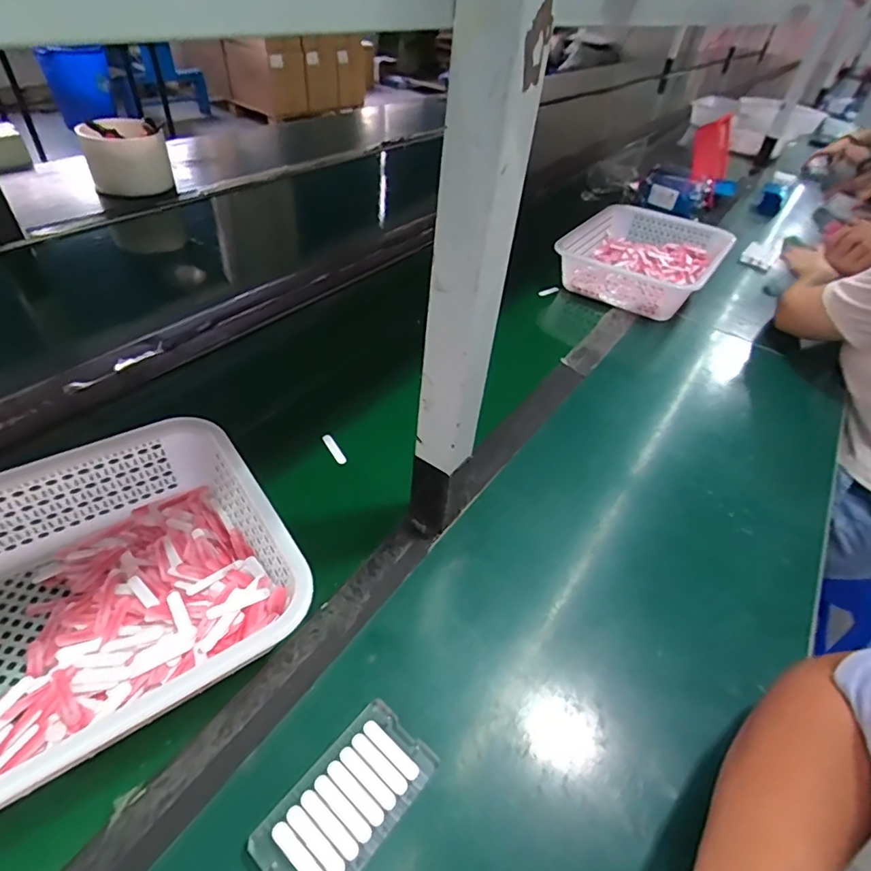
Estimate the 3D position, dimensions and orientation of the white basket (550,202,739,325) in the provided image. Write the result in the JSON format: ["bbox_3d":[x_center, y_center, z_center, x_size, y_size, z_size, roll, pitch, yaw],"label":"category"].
[{"bbox_3d":[0.420,-0.353,1.045,0.265,0.093,0.358,25,46,18],"label":"white basket"}]

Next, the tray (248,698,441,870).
[{"bbox_3d":[-0.060,0.256,0.360,0.067,0.010,0.120,33,49,25],"label":"tray"}]

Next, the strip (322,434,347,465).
[{"bbox_3d":[-0.122,0.017,0.621,0.012,0.004,0.050,-36,58,-6],"label":"strip"}]

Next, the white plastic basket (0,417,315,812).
[{"bbox_3d":[-0.305,0.140,0.401,0.357,0.082,0.252,-24,52,-30],"label":"white plastic basket"}]

